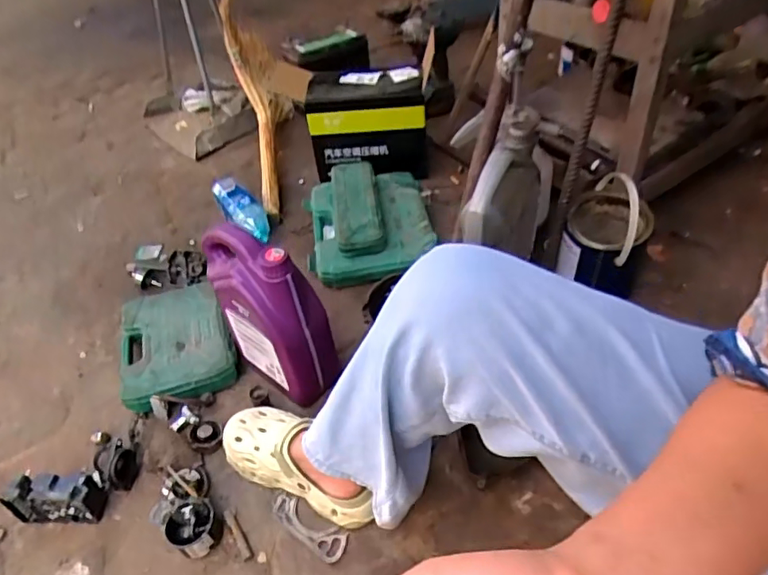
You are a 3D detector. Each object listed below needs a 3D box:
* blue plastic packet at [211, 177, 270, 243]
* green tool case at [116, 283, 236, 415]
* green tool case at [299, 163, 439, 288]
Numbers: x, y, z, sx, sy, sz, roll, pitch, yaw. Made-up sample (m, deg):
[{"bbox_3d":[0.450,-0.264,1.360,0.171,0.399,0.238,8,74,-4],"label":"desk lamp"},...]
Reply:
[{"bbox_3d":[-0.314,-0.169,1.237,0.075,0.079,0.189,-36,69,-29],"label":"blue plastic packet"},{"bbox_3d":[-0.371,0.100,1.002,0.194,0.052,0.242,-15,45,-9],"label":"green tool case"},{"bbox_3d":[-0.035,-0.144,1.182,0.255,0.106,0.288,-8,44,-3],"label":"green tool case"}]

